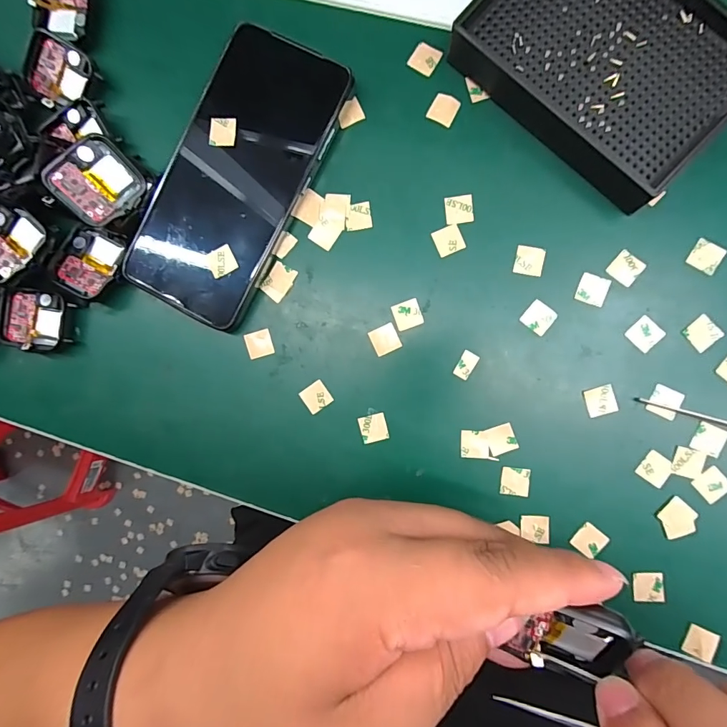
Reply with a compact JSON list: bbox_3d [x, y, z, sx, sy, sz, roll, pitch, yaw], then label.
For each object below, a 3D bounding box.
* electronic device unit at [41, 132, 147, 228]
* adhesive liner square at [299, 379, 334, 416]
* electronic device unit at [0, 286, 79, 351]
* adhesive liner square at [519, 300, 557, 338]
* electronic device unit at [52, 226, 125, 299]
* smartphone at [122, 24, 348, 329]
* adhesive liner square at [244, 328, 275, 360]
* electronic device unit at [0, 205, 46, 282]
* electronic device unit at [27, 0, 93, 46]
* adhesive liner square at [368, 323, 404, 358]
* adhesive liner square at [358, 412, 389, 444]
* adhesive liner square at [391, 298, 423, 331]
[{"bbox_3d":[-0.148,-0.101,0.228,0.042,0.006,0.038,-52,125,-12],"label":"electronic device unit"},{"bbox_3d":[-0.028,0.020,0.242,0.015,0.004,0.015,-34,88,-1],"label":"adhesive liner square"},{"bbox_3d":[-0.201,-0.027,0.253,0.045,0.010,0.036,9,91,5],"label":"electronic device unit"},{"bbox_3d":[0.098,-0.026,0.229,0.015,0.004,0.016,38,93,6],"label":"adhesive liner square"},{"bbox_3d":[-0.164,-0.060,0.243,0.033,0.008,0.040,19,92,5],"label":"electronic device unit"},{"bbox_3d":[-0.074,-0.105,0.239,0.077,0.014,0.159,28,93,5],"label":"smartphone"},{"bbox_3d":[-0.062,-0.012,0.244,0.015,0.004,0.015,-16,89,5],"label":"adhesive liner square"},{"bbox_3d":[-0.204,-0.069,0.234,0.031,0.006,0.040,42,84,-7],"label":"electronic device unit"},{"bbox_3d":[-0.183,-0.219,0.250,0.036,0.009,0.042,21,92,5],"label":"electronic device unit"},{"bbox_3d":[0.012,-0.014,0.237,0.015,0.004,0.016,-24,88,1],"label":"adhesive liner square"},{"bbox_3d":[0.006,0.037,0.238,0.015,0.004,0.015,-15,87,4],"label":"adhesive liner square"},{"bbox_3d":[0.026,-0.028,0.236,0.016,0.004,0.016,-19,88,4],"label":"adhesive liner square"}]

